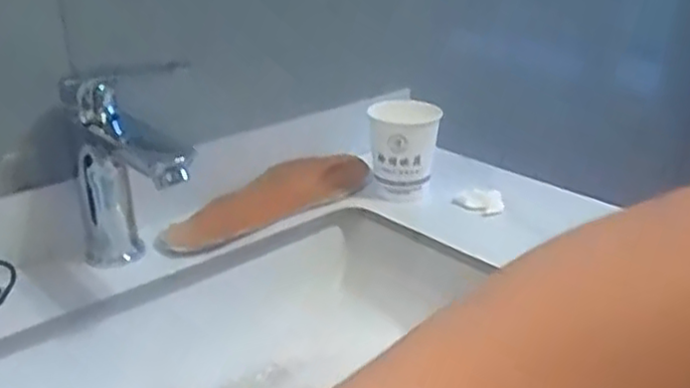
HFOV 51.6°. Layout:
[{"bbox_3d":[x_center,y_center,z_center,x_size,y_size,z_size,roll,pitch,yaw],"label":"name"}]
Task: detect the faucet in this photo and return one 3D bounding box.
[{"bbox_3d":[-0.165,0.000,0.540,0.045,0.146,0.132,-13,28,-32],"label":"faucet"}]

